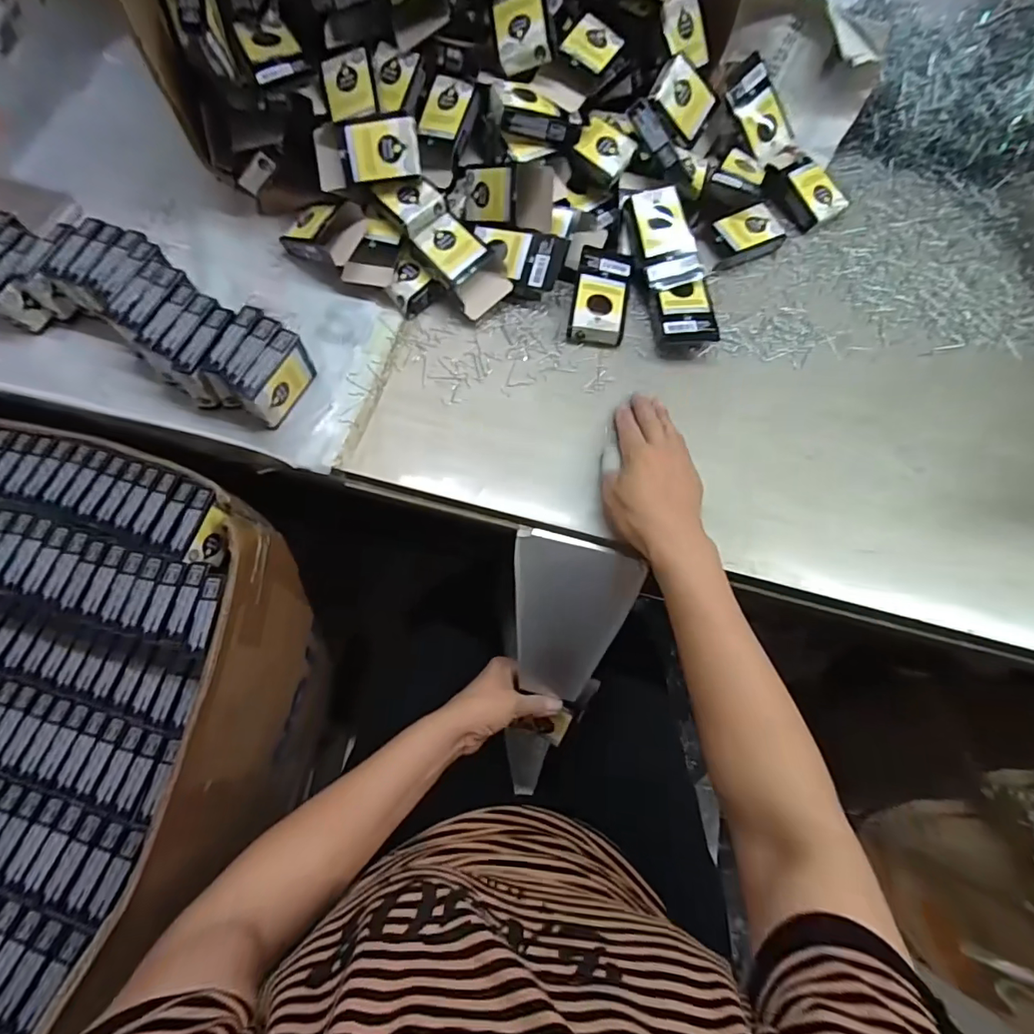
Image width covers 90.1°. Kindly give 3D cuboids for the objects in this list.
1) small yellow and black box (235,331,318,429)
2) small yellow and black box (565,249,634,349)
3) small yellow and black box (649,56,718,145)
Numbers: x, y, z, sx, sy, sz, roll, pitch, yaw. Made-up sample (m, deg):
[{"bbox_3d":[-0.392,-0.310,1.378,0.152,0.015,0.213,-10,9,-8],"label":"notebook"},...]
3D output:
[{"bbox_3d":[-0.212,-0.120,0.462,0.020,0.057,0.071,22,72,6],"label":"small yellow and black box"},{"bbox_3d":[0.085,-0.224,0.523,0.053,0.031,0.104,11,71,2],"label":"small yellow and black box"},{"bbox_3d":[0.179,-0.446,0.552,0.048,0.066,0.018,-52,35,18],"label":"small yellow and black box"}]

